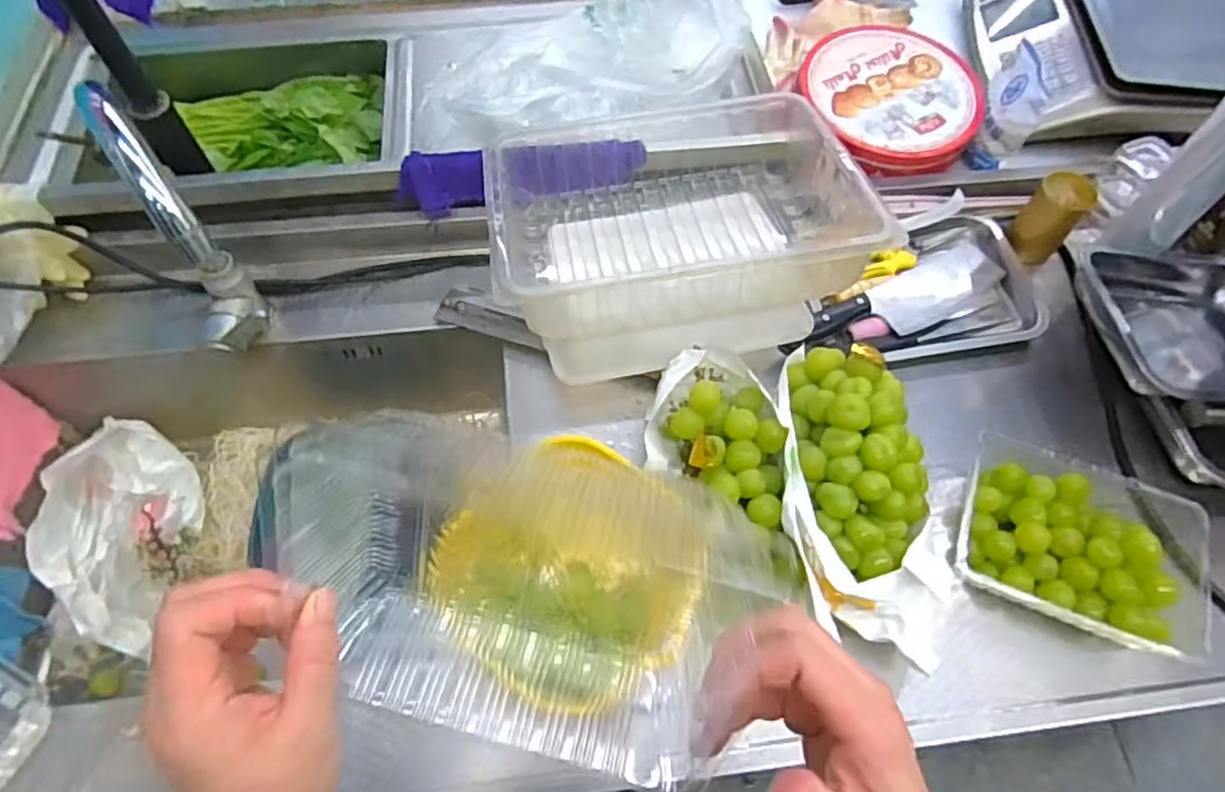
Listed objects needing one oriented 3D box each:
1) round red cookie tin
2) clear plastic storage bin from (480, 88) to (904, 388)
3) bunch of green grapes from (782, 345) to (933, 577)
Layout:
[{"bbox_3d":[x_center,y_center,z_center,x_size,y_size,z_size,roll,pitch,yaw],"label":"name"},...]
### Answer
[{"bbox_3d":[0.363,-0.381,0.879,0.226,0.047,0.219,1,61,-1],"label":"round red cookie tin"},{"bbox_3d":[0.053,-0.187,0.715,0.350,0.158,0.288,-8,61,-6],"label":"clear plastic storage bin"},{"bbox_3d":[0.217,0.043,0.602,0.104,0.070,0.201,-13,62,-8],"label":"bunch of green grapes"}]

